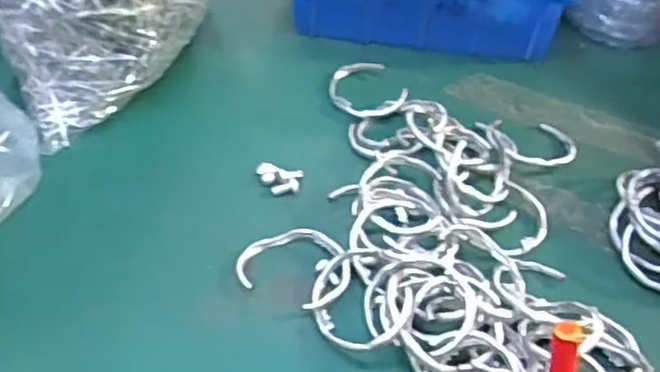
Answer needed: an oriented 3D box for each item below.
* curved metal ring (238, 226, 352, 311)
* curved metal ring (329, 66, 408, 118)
[{"bbox_3d":[-0.021,0.047,0.402,0.066,0.010,0.051,19,49,10],"label":"curved metal ring"},{"bbox_3d":[0.029,-0.076,0.515,0.051,0.014,0.065,-17,52,-20],"label":"curved metal ring"}]

